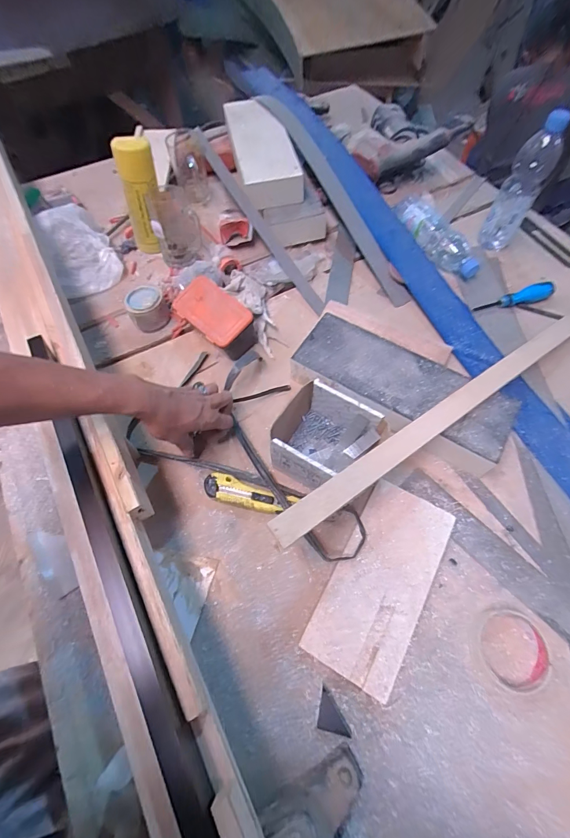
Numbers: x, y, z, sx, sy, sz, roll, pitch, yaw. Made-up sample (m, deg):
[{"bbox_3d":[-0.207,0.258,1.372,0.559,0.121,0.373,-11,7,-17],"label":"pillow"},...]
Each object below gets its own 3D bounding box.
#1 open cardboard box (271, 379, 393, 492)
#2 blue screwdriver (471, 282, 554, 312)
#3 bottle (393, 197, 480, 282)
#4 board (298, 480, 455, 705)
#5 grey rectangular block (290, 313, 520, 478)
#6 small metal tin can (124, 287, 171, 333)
[{"bbox_3d":[0.061,0.031,0.556,0.130,0.085,0.144,35,69,18],"label":"open cardboard box"},{"bbox_3d":[0.445,-0.232,0.717,0.164,0.023,0.029,-17,63,-7],"label":"blue screwdriver"},{"bbox_3d":[0.320,-0.388,0.785,0.069,0.061,0.238,-28,65,-12],"label":"bottle"},{"bbox_3d":[0.129,0.215,0.499,0.118,0.023,0.245,27,67,15],"label":"board"},{"bbox_3d":[0.184,-0.046,0.607,0.344,0.061,0.136,31,68,16],"label":"grey rectangular block"},{"bbox_3d":[-0.263,-0.214,0.712,0.070,0.060,0.068,-1,63,2],"label":"small metal tin can"}]

